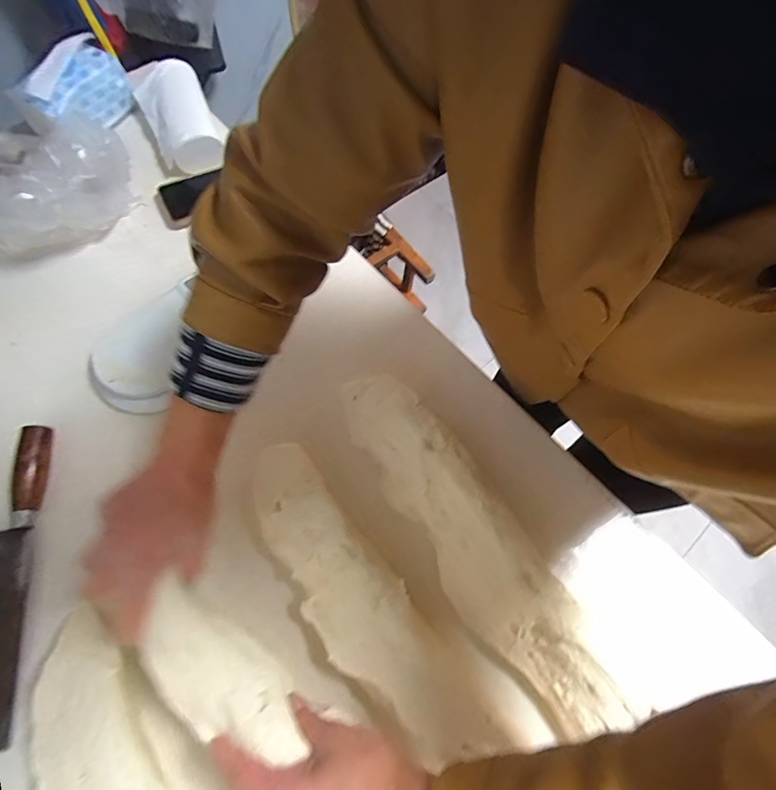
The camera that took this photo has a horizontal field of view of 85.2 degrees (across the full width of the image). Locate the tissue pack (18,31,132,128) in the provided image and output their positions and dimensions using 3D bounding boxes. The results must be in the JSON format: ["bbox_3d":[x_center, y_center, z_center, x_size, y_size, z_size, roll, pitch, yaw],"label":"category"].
[{"bbox_3d":[-0.426,-0.432,0.586,0.047,0.094,0.136,37,71,13],"label":"tissue pack"}]

